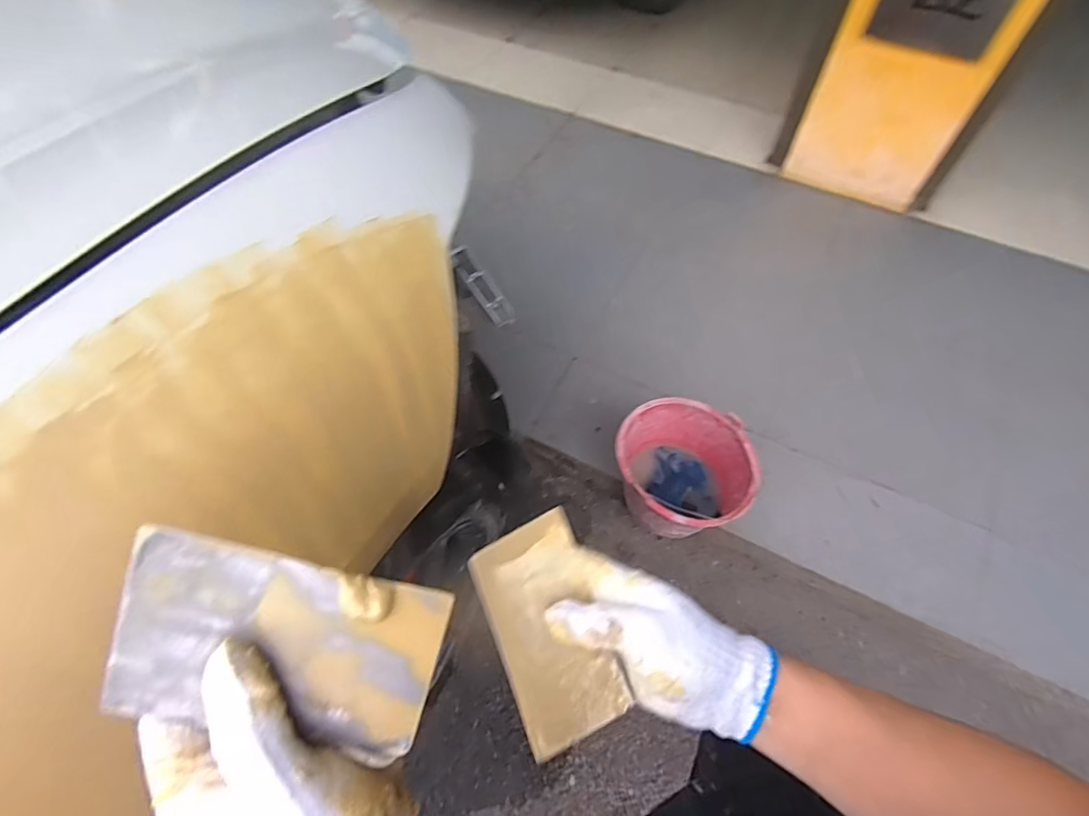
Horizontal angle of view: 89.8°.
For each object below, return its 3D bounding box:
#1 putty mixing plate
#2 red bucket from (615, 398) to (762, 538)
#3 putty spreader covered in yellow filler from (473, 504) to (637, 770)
[{"bbox_3d":[-0.116,0.108,0.246,0.136,0.007,0.074,18,79,-16],"label":"putty mixing plate"},{"bbox_3d":[0.327,0.160,1.343,0.308,0.243,0.304,1,56,-2],"label":"red bucket"},{"bbox_3d":[0.004,0.145,0.363,0.073,0.004,0.135,-16,76,-23],"label":"putty spreader covered in yellow filler"}]

